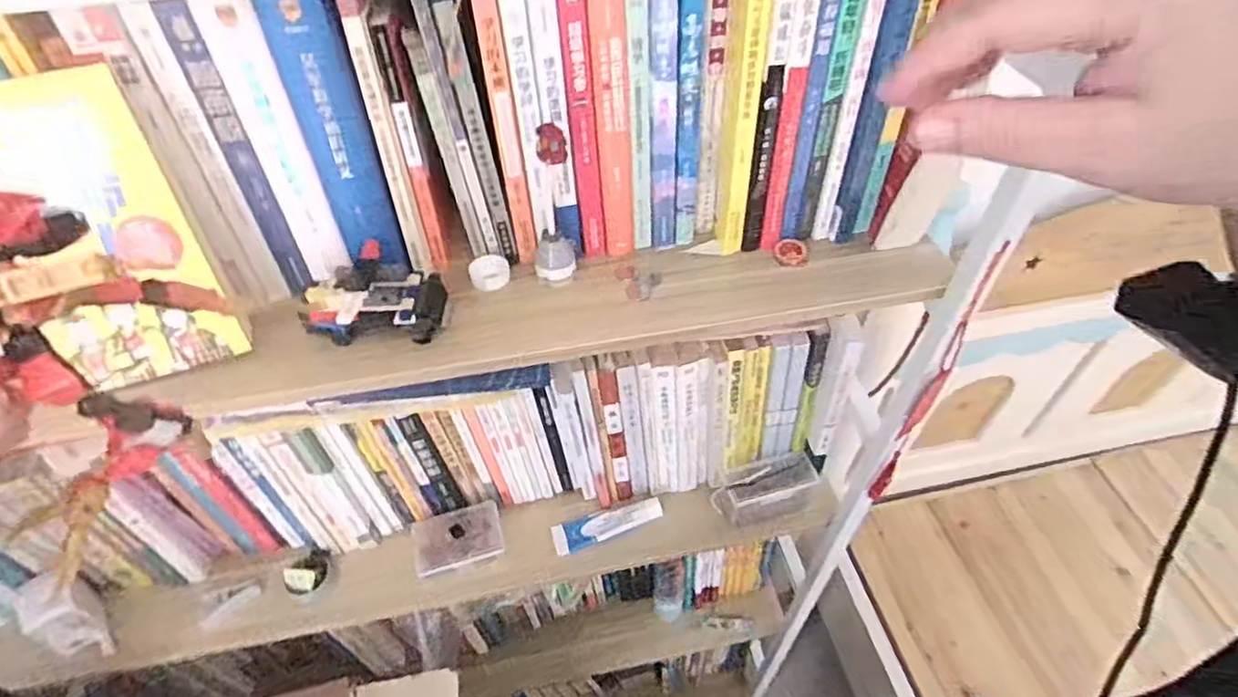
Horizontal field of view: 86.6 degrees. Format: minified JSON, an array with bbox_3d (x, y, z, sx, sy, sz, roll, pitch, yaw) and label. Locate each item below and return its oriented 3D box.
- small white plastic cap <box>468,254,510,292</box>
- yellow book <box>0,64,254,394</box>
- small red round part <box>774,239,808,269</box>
[{"bbox_3d":[-0.099,-0.058,0.502,0.030,0.018,0.020,-13,49,-11],"label":"small white plastic cap"},{"bbox_3d":[-0.316,-0.059,0.384,0.119,0.179,0.014,-20,28,-12],"label":"yellow book"},{"bbox_3d":[0.137,-0.076,0.522,0.025,0.015,0.017,0,48,1],"label":"small red round part"}]

